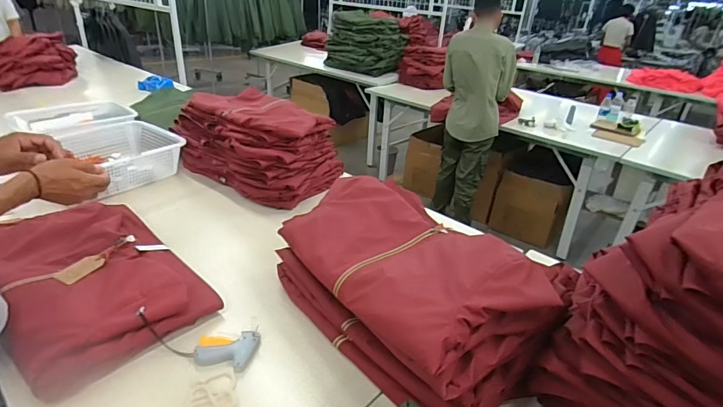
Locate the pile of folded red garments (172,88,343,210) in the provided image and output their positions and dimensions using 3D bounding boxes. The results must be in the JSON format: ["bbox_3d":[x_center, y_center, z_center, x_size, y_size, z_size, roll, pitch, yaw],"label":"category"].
[{"bbox_3d":[-0.387,-0.234,1.533,0.562,0.252,0.355,22,33,29],"label":"pile of folded red garments"}]

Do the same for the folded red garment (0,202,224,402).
[{"bbox_3d":[-0.632,0.170,0.980,0.367,0.076,0.598,-21,38,-39],"label":"folded red garment"}]

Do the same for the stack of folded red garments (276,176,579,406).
[{"bbox_3d":[0.104,0.167,0.904,0.372,0.266,0.567,-15,34,-32],"label":"stack of folded red garments"}]

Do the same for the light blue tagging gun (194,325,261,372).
[{"bbox_3d":[-0.278,0.296,0.860,0.113,0.024,0.104,7,28,5],"label":"light blue tagging gun"}]

